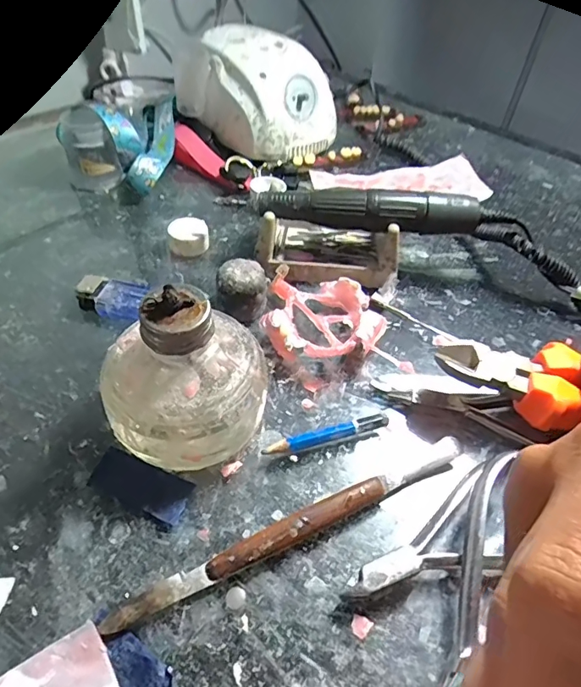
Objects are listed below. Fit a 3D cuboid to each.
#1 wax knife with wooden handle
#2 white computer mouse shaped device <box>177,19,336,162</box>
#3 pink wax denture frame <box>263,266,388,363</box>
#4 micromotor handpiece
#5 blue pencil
[{"bbox_3d":[0.008,0.079,0.206,0.169,0.010,0.012,-20,52,-20],"label":"wax knife with wooden handle"},{"bbox_3d":[-0.029,-0.234,0.443,0.133,0.081,0.087,24,51,17],"label":"white computer mouse shaped device"},{"bbox_3d":[0.020,-0.014,0.286,0.072,0.019,0.072,9,48,4],"label":"pink wax denture frame"},{"bbox_3d":[0.040,-0.089,0.310,0.166,0.020,0.021,5,46,-1],"label":"micromotor handpiece"},{"bbox_3d":[0.018,0.047,0.238,0.065,0.009,0.007,-11,50,-13],"label":"blue pencil"}]

